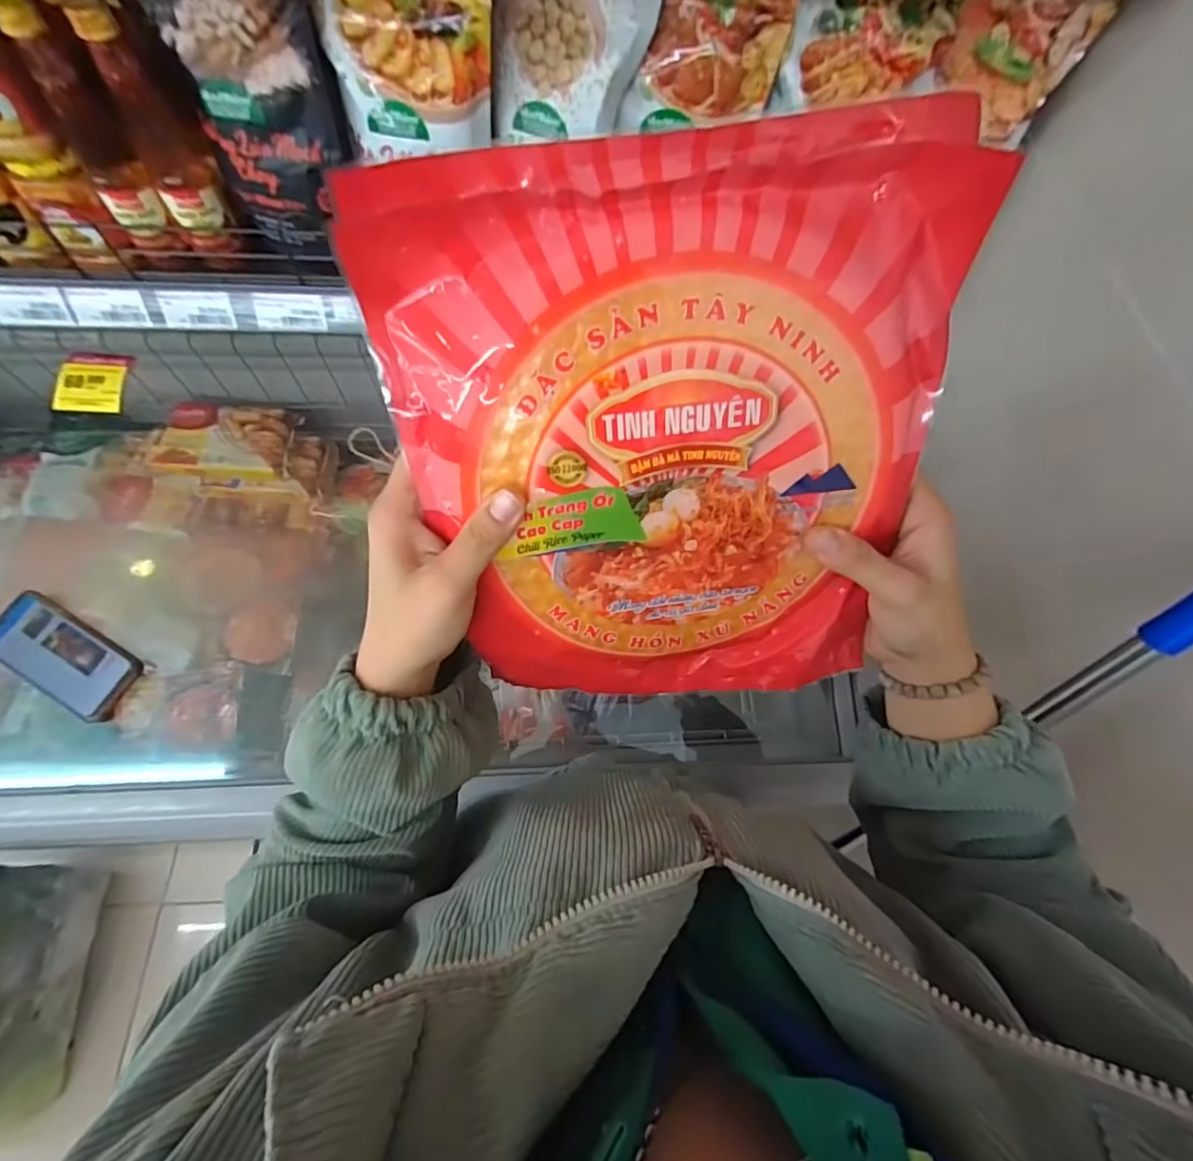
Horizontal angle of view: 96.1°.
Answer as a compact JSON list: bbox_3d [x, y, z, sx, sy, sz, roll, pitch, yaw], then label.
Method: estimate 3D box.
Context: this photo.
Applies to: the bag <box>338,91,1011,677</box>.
[{"bbox_3d":[0.039,-0.051,0.264,0.241,0.263,0.026,-8,32,-2],"label":"bag"}]

